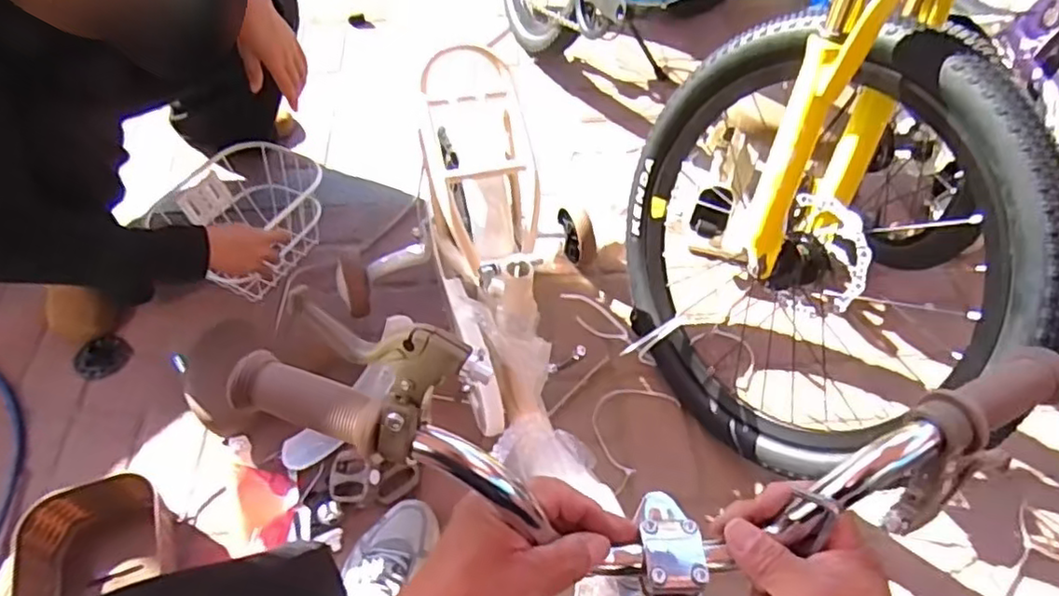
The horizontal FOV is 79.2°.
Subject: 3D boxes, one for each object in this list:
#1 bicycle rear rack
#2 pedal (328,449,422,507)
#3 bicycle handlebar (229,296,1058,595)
[{"bbox_3d":[-0.056,-0.161,0.800,0.118,0.127,0.261,-4,87,1],"label":"bicycle rear rack"},{"bbox_3d":[-0.217,0.245,0.863,0.111,0.034,0.067,8,56,7],"label":"pedal"},{"bbox_3d":[0.054,0.096,0.372,0.437,0.146,0.106,7,57,-3],"label":"bicycle handlebar"}]

